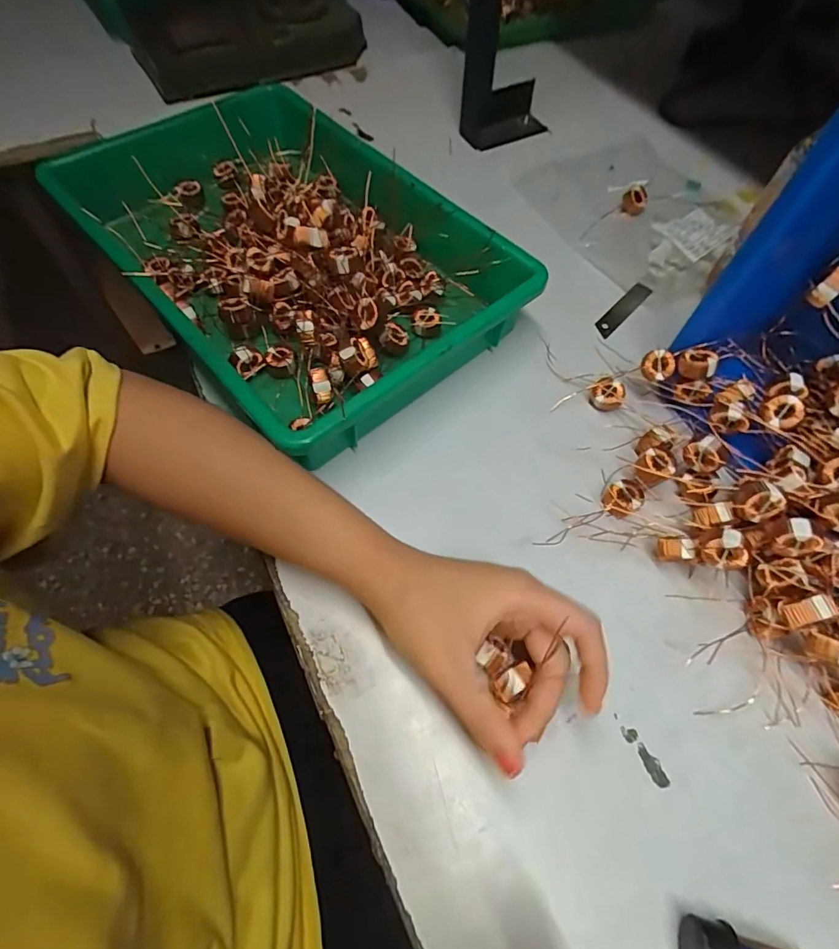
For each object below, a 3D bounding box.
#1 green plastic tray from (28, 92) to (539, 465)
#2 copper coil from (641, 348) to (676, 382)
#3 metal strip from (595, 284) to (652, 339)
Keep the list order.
[{"bbox_3d":[-0.112,-0.190,0.417,0.243,0.077,0.373,-39,69,-19],"label":"green plastic tray"},{"bbox_3d":[0.181,-0.083,0.368,0.023,0.023,0.013,-1,14,25],"label":"copper coil"},{"bbox_3d":[0.187,-0.151,0.444,0.017,0.006,0.074,42,70,14],"label":"metal strip"}]

